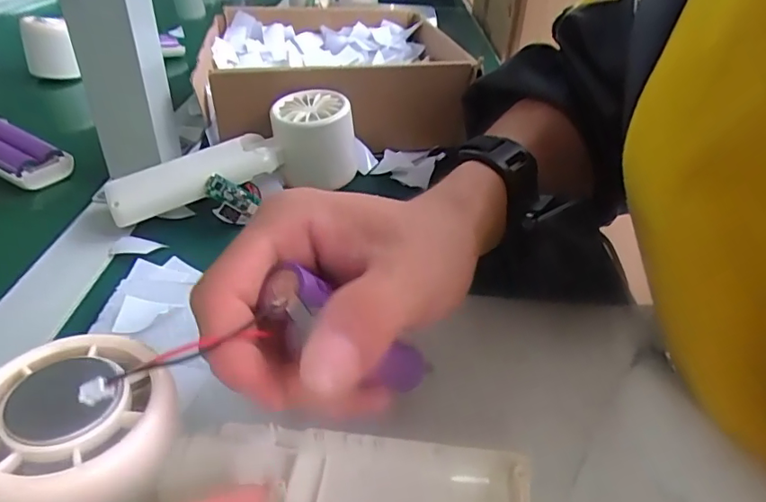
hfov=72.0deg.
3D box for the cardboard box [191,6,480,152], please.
[{"bbox_3d":[-0.051,-0.166,0.482,0.203,0.068,0.244,-4,37,-9],"label":"cardboard box"}]

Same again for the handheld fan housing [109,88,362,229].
[{"bbox_3d":[-0.089,-0.061,0.351,0.175,0.058,0.049,-19,42,-26],"label":"handheld fan housing"}]

